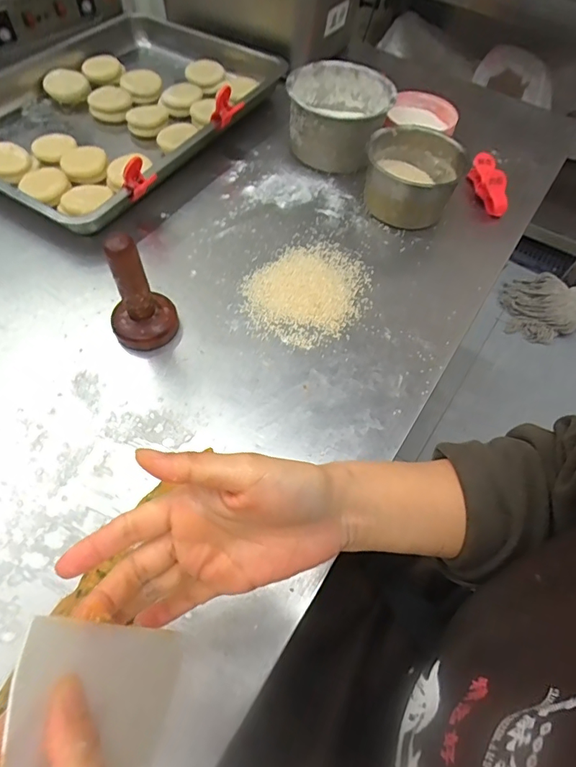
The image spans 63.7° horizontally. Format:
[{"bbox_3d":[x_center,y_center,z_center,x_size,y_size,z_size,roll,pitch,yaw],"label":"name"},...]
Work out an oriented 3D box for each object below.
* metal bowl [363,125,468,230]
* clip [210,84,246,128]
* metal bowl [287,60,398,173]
[{"bbox_3d":[0.167,-0.283,0.643,0.123,0.079,0.130,2,58,-3],"label":"metal bowl"},{"bbox_3d":[-0.086,-0.387,0.649,0.045,0.043,0.039,-2,59,-5],"label":"clip"},{"bbox_3d":[0.074,-0.391,0.688,0.144,0.094,0.141,1,58,-3],"label":"metal bowl"}]

